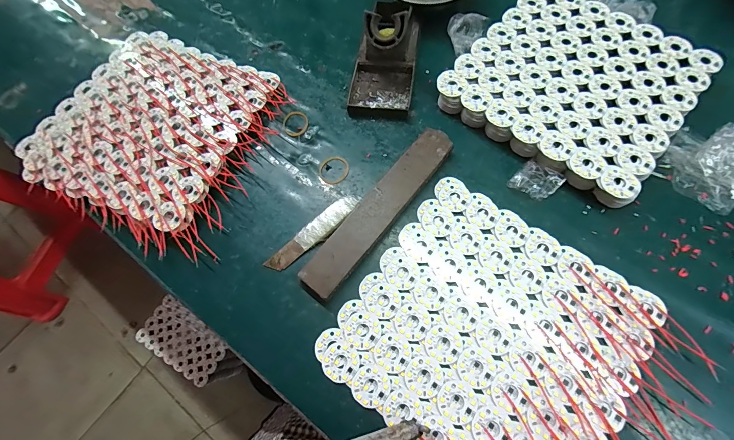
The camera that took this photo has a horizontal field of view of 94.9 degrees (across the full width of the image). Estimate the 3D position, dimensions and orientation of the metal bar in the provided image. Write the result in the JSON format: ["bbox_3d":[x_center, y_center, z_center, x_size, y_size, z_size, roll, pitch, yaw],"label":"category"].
[{"bbox_3d":[0.014,-0.012,0.327,0.037,0.017,0.198,36,73,15],"label":"metal bar"}]

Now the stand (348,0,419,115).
[{"bbox_3d":[0.022,-0.194,0.377,0.069,0.069,0.145,8,68,5],"label":"stand"}]

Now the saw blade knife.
[{"bbox_3d":[-0.052,0.013,0.326,0.103,0.012,0.021,-37,71,-13],"label":"saw blade knife"}]

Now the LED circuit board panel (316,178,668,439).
[{"bbox_3d":[0.104,0.093,0.285,0.221,0.008,0.211,35,73,15],"label":"LED circuit board panel"}]

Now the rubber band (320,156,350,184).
[{"bbox_3d":[-0.034,-0.053,0.357,0.032,0.004,0.033,32,72,14],"label":"rubber band"}]

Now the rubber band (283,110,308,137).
[{"bbox_3d":[-0.081,-0.111,0.383,0.027,0.004,0.038,-9,67,-2],"label":"rubber band"}]

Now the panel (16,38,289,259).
[{"bbox_3d":[-0.236,-0.103,0.380,0.266,0.020,0.229,23,70,11],"label":"panel"}]

